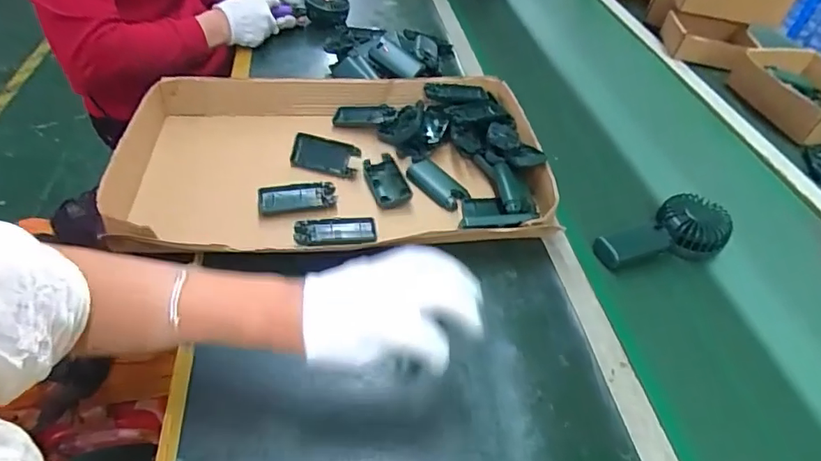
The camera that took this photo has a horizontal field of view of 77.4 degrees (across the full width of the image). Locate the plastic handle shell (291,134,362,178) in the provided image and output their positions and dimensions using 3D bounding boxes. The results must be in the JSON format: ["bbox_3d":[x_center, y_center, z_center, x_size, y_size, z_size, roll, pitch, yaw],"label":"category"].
[{"bbox_3d":[-0.116,-0.101,0.692,0.093,0.046,0.010,12,8,10],"label":"plastic handle shell"}]

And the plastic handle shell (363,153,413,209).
[{"bbox_3d":[-0.031,-0.066,0.675,0.045,0.018,0.093,-14,47,-15],"label":"plastic handle shell"}]

